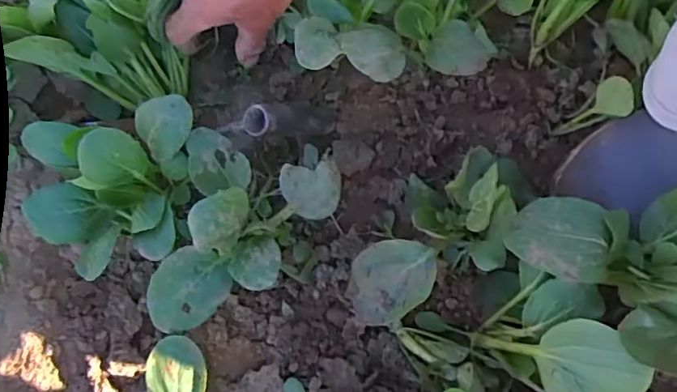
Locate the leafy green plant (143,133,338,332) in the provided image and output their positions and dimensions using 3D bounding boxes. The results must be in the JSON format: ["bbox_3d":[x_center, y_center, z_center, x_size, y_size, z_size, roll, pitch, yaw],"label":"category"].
[{"bbox_3d":[-0.069,0.035,0.406,0.116,0.093,0.144,12,75,5],"label":"leafy green plant"}]

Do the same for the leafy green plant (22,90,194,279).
[{"bbox_3d":[-0.164,0.002,0.410,0.134,0.113,0.117,-7,75,-1],"label":"leafy green plant"}]

